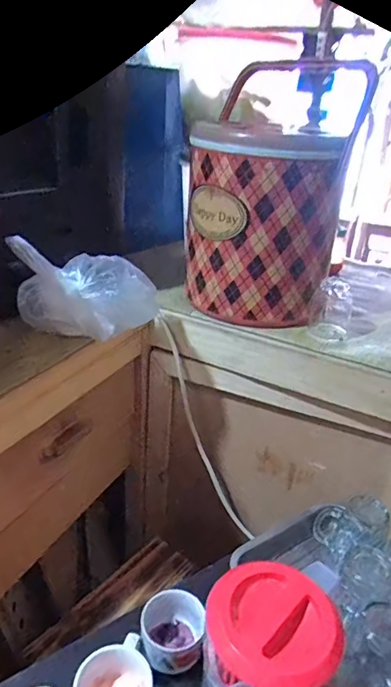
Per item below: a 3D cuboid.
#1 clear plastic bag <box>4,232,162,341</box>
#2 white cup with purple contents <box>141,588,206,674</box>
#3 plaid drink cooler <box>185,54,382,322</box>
[{"bbox_3d":[-0.164,-0.080,0.756,0.220,0.116,0.110,-2,30,-11],"label":"clear plastic bag"},{"bbox_3d":[-0.029,0.374,0.632,0.078,0.062,0.085,3,29,-2],"label":"white cup with purple contents"},{"bbox_3d":[0.123,-0.237,0.829,0.197,0.375,0.204,-20,37,-36],"label":"plaid drink cooler"}]

